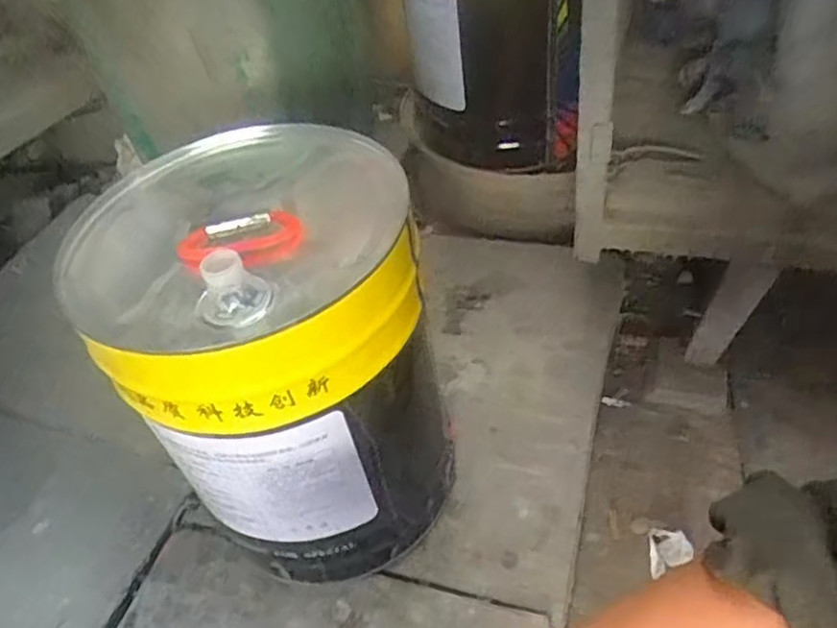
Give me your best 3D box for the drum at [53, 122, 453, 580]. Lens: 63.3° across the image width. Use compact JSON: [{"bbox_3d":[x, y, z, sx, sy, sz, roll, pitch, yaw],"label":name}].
[{"bbox_3d":[-0.110,0.047,0.603,0.241,0.325,0.244,-14,43,-6],"label":"drum"}]

